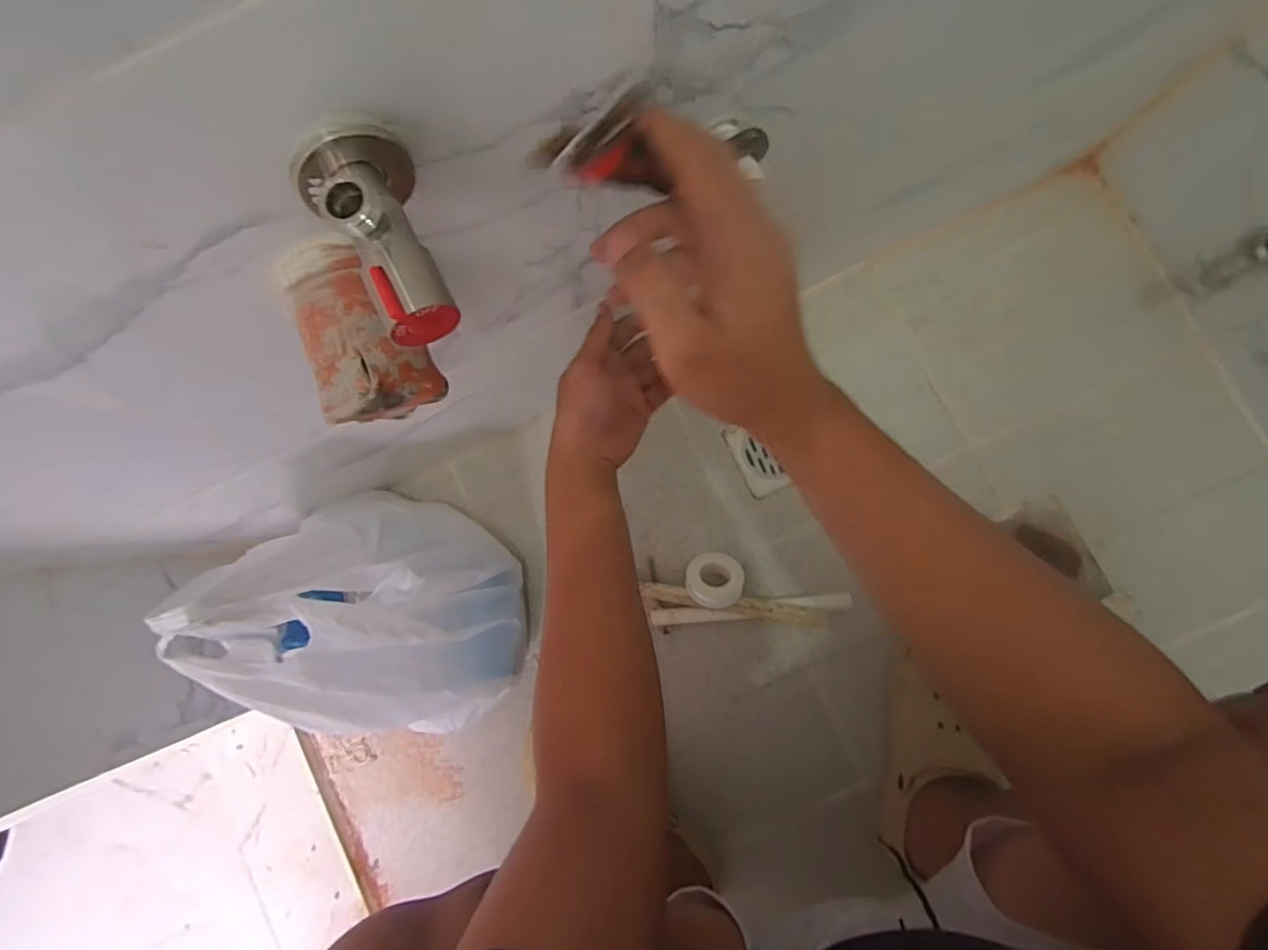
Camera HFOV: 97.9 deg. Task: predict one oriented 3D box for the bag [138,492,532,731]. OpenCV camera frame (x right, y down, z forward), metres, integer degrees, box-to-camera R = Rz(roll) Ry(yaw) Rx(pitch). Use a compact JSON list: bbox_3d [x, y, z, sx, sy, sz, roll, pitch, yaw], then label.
[{"bbox_3d":[-0.229,0.117,0.510,0.153,0.281,0.267,-37,84,0],"label":"bag"}]

